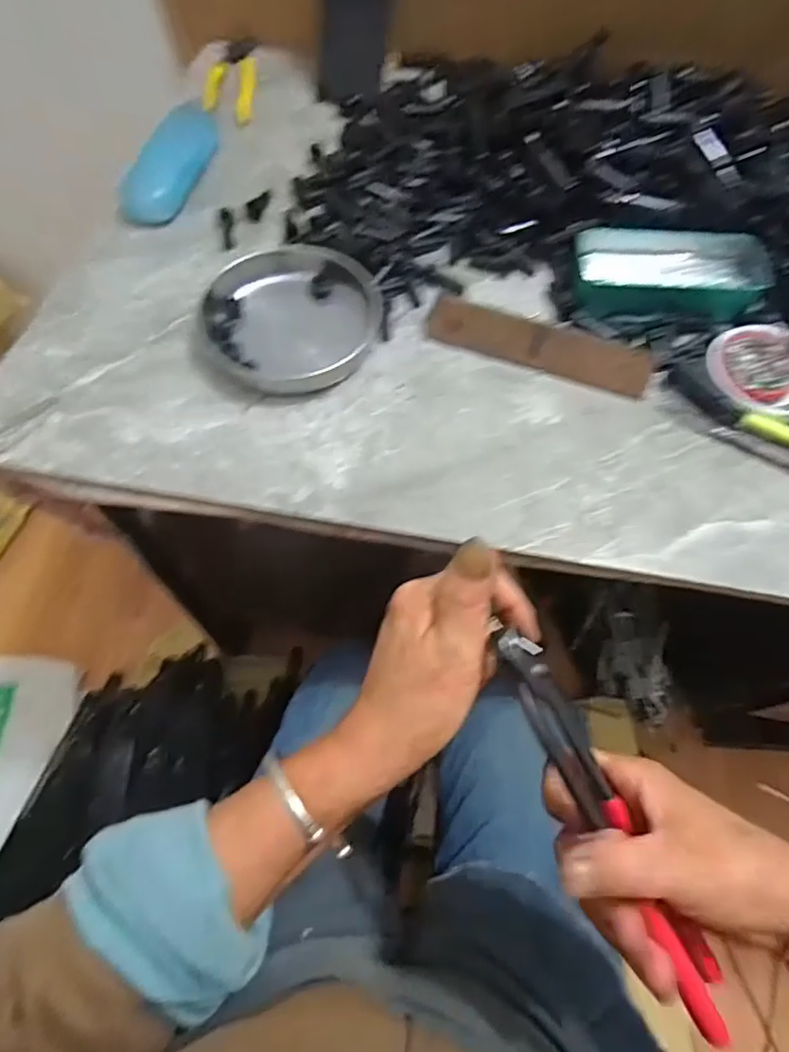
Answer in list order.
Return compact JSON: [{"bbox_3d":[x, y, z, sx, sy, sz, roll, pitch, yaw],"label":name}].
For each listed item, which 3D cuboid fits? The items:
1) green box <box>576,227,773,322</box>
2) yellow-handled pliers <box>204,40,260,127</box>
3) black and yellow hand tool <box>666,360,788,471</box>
[{"bbox_3d":[0.232,-0.211,0.489,0.158,0.031,0.080,-1,63,-1],"label":"green box"},{"bbox_3d":[-0.178,-0.491,0.640,0.051,0.013,0.139,1,63,0],"label":"yellow-handled pliers"},{"bbox_3d":[0.277,-0.071,0.434,0.160,0.010,0.044,39,69,17],"label":"black and yellow hand tool"}]

